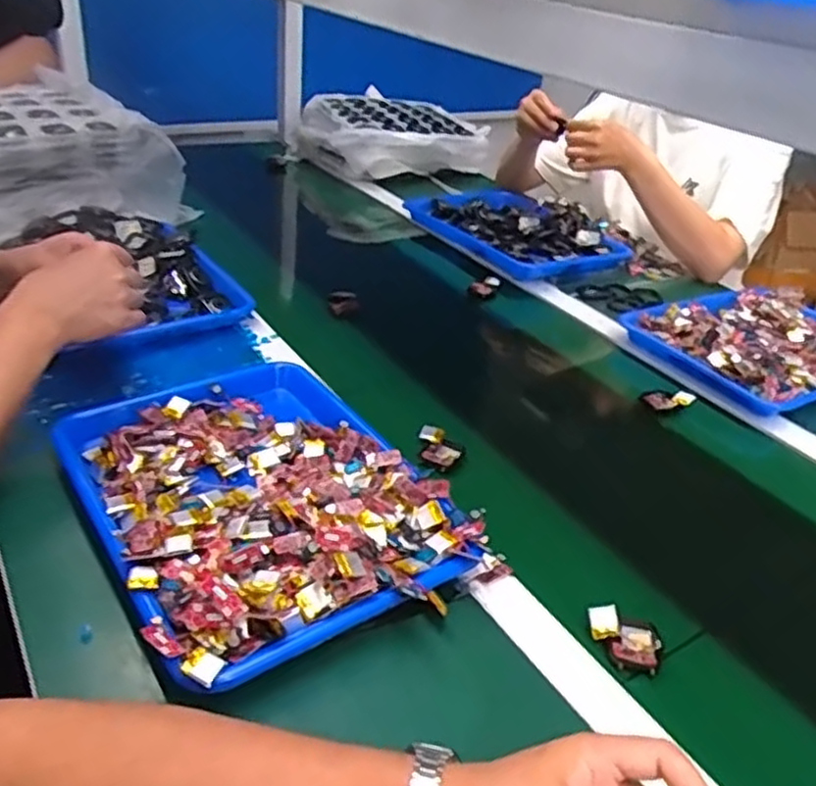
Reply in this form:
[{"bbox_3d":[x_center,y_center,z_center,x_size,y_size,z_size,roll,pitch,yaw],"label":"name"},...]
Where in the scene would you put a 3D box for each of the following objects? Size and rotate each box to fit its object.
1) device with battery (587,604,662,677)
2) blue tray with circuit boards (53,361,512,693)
[{"bbox_3d":[0.157,0.177,0.540,0.052,0.023,0.039,6,32,0],"label":"device with battery"},{"bbox_3d":[-0.121,0.074,0.621,0.265,0.060,0.337,-15,38,-31],"label":"blue tray with circuit boards"}]

